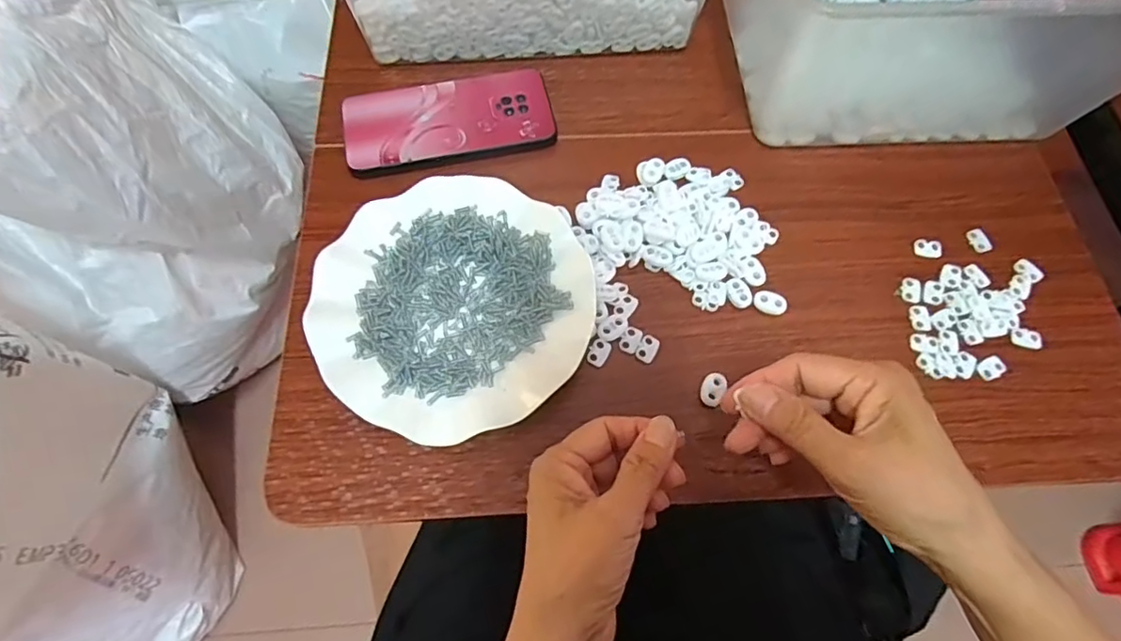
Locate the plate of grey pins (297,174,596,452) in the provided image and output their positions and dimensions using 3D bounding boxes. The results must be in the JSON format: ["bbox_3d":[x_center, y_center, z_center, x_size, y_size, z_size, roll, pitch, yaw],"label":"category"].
[{"bbox_3d":[-0.071,-0.015,0.388,0.180,0.018,0.177,0,68,-1],"label":"plate of grey pins"}]

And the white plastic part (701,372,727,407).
[{"bbox_3d":[0.100,0.045,0.377,0.014,0.004,0.023,24,70,8],"label":"white plastic part"}]

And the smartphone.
[{"bbox_3d":[-0.089,-0.160,0.460,0.161,0.009,0.082,-15,69,-7],"label":"smartphone"}]

